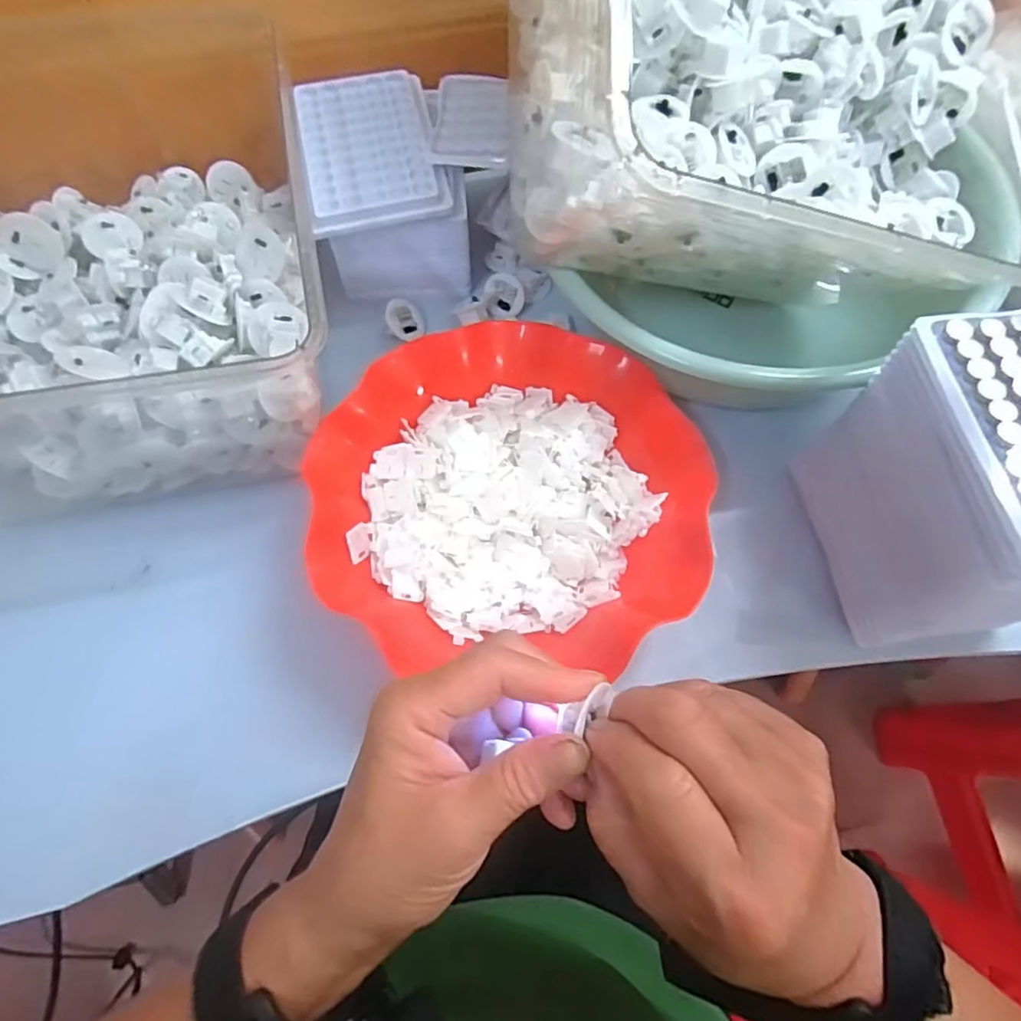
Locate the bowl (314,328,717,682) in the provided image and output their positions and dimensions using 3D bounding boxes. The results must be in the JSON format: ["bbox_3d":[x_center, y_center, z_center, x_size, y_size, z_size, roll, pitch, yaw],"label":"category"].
[{"bbox_3d":[0.004,-0.010,0.373,0.228,0.066,0.200,0,67,0],"label":"bowl"}]

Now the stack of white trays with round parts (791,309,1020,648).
[{"bbox_3d":[0.244,-0.004,0.331,0.093,0.149,0.137,-5,67,-3],"label":"stack of white trays with round parts"}]

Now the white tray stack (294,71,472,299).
[{"bbox_3d":[-0.090,-0.232,0.451,0.104,0.092,0.134,-12,67,-6],"label":"white tray stack"}]

